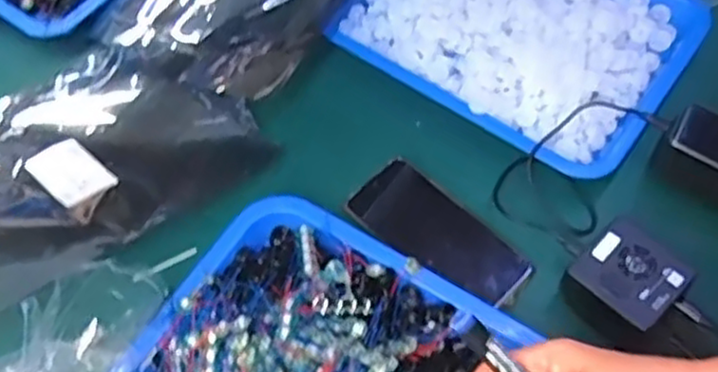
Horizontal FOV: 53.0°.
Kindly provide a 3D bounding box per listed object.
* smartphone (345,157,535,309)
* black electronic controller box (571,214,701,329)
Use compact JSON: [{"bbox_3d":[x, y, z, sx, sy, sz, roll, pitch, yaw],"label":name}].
[{"bbox_3d":[0.070,0.044,0.637,0.162,0.016,0.070,38,83,20],"label":"smartphone"},{"bbox_3d":[0.213,0.069,0.568,0.071,0.027,0.074,-41,68,-19],"label":"black electronic controller box"}]

